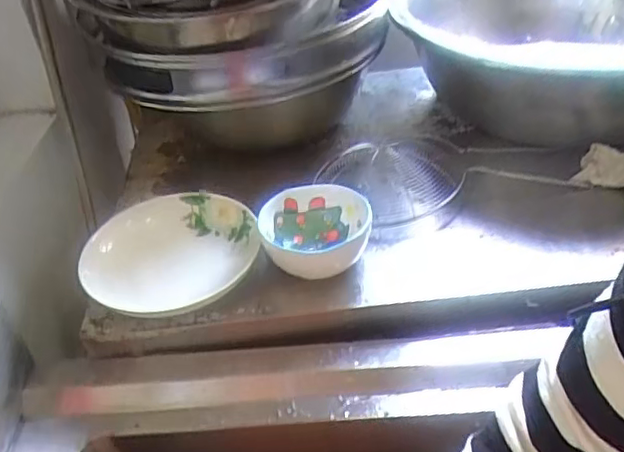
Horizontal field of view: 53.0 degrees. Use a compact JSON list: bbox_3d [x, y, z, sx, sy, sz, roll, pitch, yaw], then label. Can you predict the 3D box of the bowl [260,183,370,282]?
[{"bbox_3d":[0.003,0.009,0.640,0.109,0.055,0.101,-3,39,2],"label":"bowl"}]

